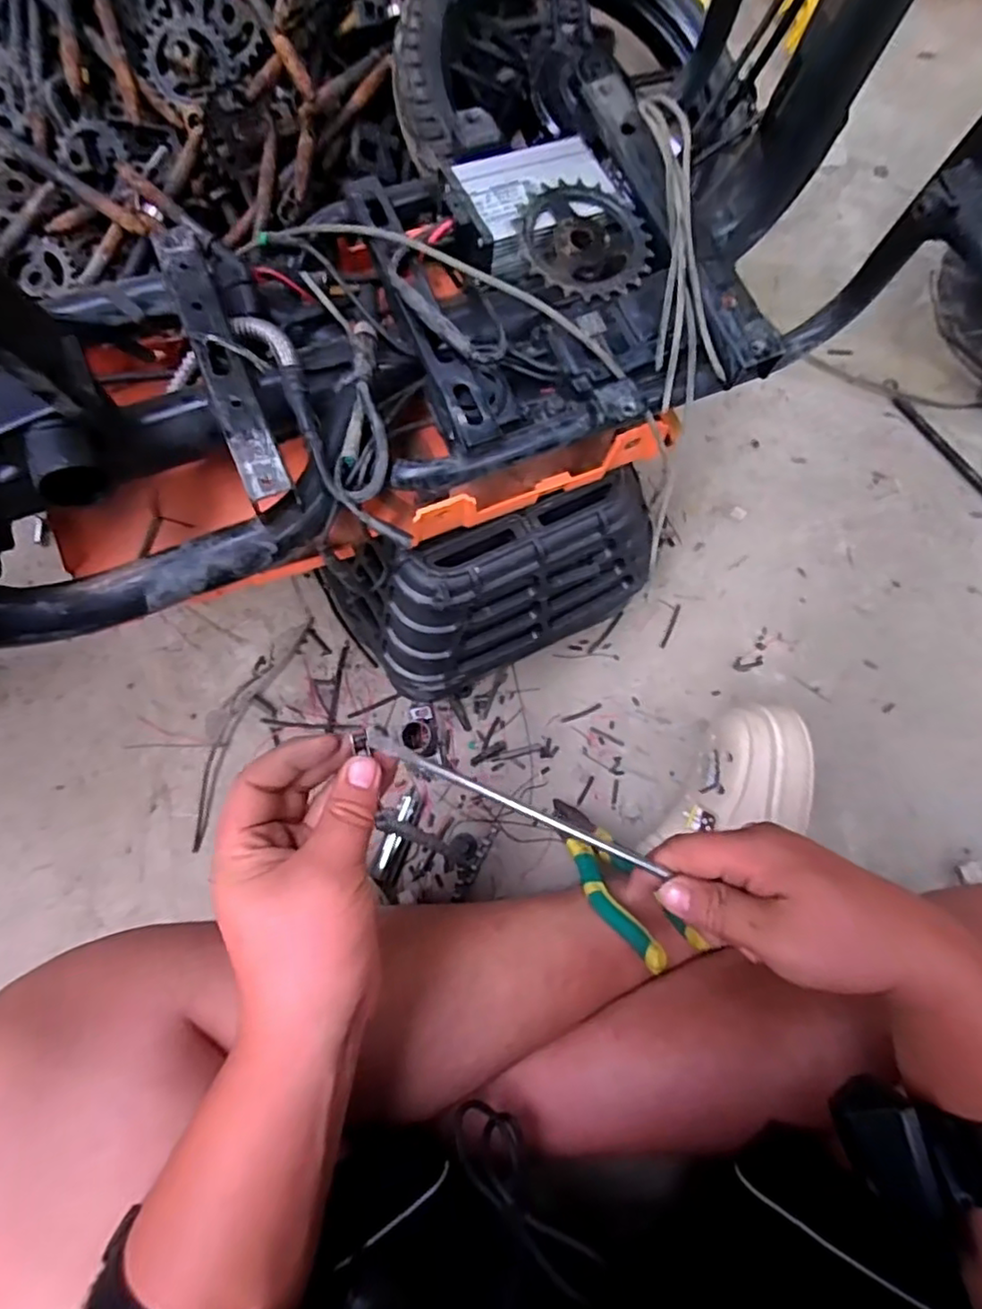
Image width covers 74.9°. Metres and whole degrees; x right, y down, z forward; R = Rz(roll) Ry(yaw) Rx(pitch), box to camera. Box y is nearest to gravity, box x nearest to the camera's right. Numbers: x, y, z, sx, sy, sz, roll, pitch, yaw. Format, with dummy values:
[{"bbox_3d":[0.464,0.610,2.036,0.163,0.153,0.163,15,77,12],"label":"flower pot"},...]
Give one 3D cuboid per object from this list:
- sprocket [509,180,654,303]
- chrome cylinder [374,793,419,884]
[{"bbox_3d":[0.059,-0.258,0.402,0.082,0.016,0.083,0,75,-2],"label":"sprocket"},{"bbox_3d":[-0.086,0.167,0.586,0.022,0.018,0.082,17,75,3],"label":"chrome cylinder"}]

